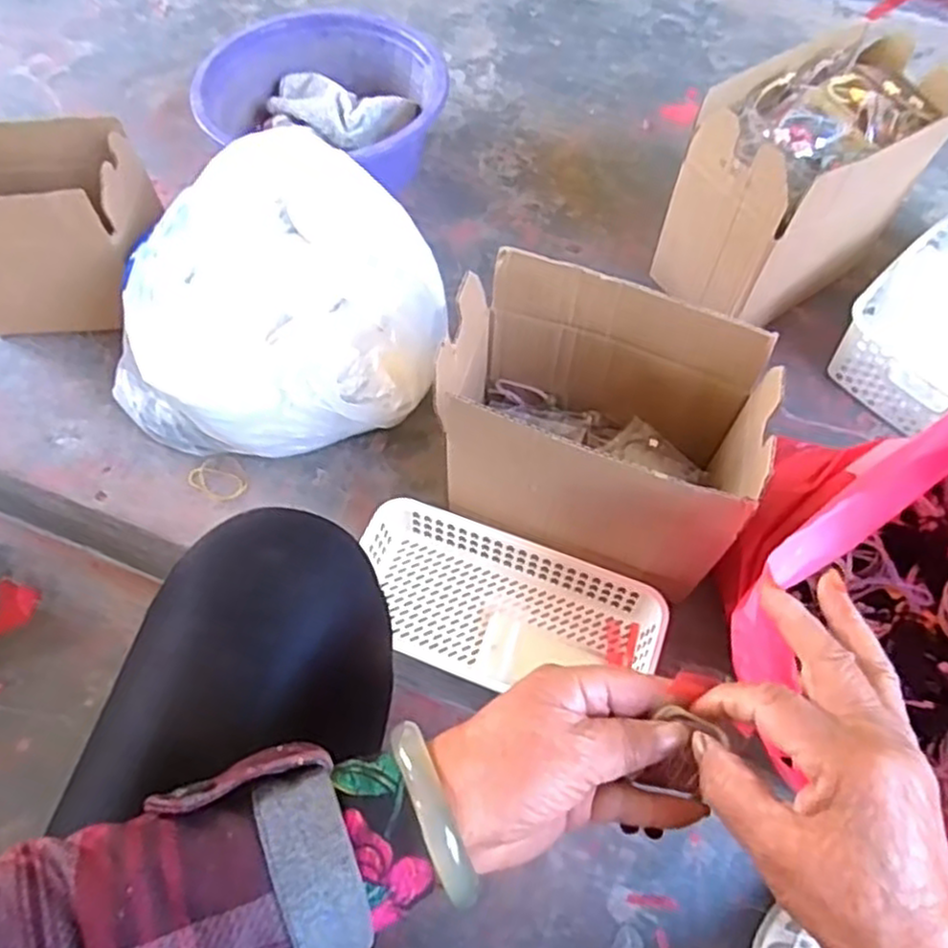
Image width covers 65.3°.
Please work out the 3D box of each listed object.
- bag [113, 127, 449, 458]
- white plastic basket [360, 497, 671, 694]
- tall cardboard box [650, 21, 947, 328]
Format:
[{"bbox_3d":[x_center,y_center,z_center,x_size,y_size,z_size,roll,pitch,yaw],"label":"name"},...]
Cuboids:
[{"bbox_3d":[-0.186,-0.155,0.713,0.297,0.172,0.265,9,60,4],"label":"bag"},{"bbox_3d":[0.025,0.118,0.643,0.264,0.056,0.122,18,61,9],"label":"white plastic basket"},{"bbox_3d":[0.333,-0.289,0.767,0.247,0.217,0.148,-29,65,-17],"label":"tall cardboard box"}]

